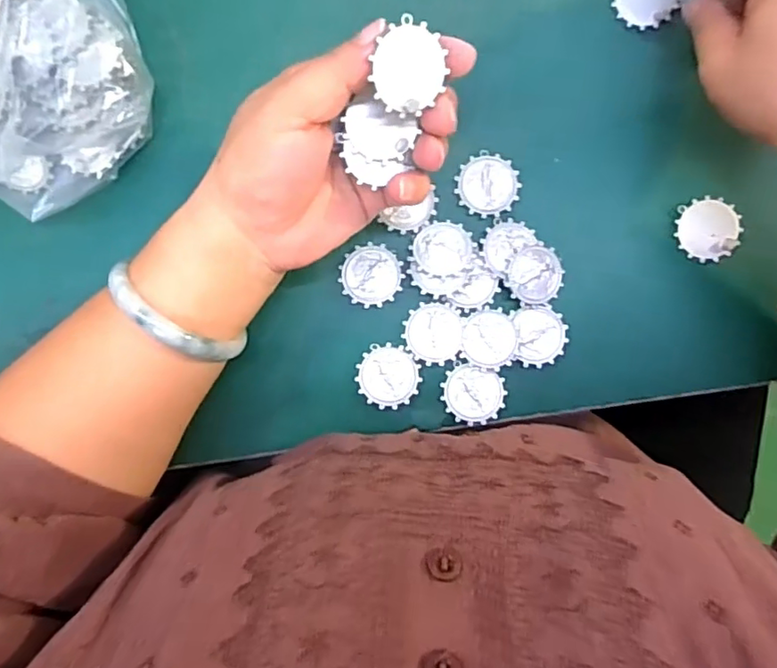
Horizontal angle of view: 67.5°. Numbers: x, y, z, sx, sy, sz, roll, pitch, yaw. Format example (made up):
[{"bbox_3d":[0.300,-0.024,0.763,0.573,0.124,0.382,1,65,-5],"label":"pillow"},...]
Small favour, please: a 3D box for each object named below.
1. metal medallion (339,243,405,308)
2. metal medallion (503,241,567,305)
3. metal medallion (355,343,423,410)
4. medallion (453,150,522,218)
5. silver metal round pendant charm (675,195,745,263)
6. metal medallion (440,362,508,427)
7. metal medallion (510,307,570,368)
[{"bbox_3d":[-0.009,-0.032,0.313,0.032,0.004,0.031,34,90,-1],"label":"metal medallion"},{"bbox_3d":[0.080,-0.032,0.313,0.030,0.005,0.031,18,90,-1],"label":"metal medallion"},{"bbox_3d":[0.000,0.023,0.314,0.032,0.004,0.032,8,90,-1],"label":"metal medallion"},{"bbox_3d":[0.054,-0.081,0.314,0.033,0.004,0.034,0,90,-1],"label":"medallion"},{"bbox_3d":[0.174,-0.057,0.315,0.033,0.004,0.033,0,90,-1],"label":"silver metal round pendant charm"},{"bbox_3d":[0.046,0.033,0.314,0.033,0.004,0.030,18,90,-1],"label":"metal medallion"},{"bbox_3d":[0.082,0.001,0.313,0.028,0.004,0.031,-6,91,-1],"label":"metal medallion"}]

